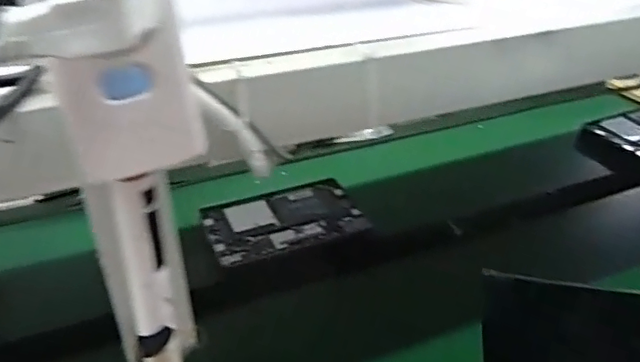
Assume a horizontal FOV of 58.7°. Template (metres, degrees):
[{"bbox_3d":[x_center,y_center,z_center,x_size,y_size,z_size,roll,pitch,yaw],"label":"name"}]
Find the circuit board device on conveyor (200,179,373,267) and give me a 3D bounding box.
[{"bbox_3d":[-0.061,0.060,0.947,0.248,0.017,0.163,-12,34,-17],"label":"circuit board device on conveyor"}]

